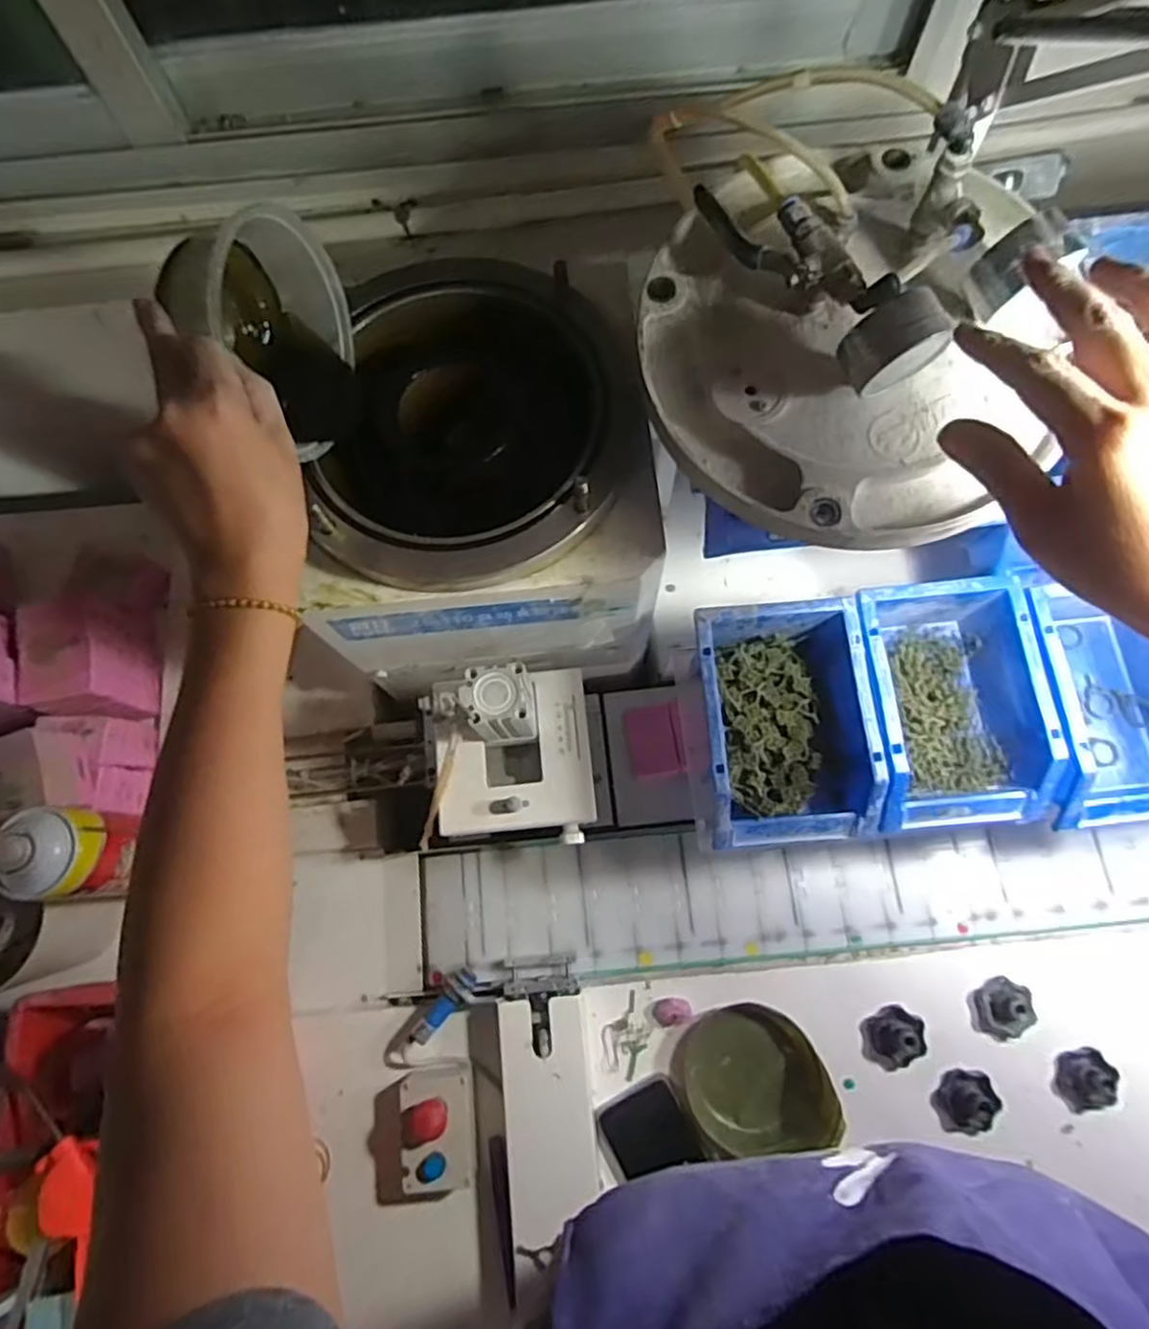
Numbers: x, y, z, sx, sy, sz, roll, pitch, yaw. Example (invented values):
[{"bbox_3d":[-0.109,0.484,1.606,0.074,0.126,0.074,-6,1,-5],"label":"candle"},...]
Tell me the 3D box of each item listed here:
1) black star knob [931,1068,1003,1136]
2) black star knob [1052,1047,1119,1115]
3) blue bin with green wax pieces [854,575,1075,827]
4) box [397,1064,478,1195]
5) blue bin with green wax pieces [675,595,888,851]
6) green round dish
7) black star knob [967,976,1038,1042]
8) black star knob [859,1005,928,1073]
[{"bbox_3d":[0.331,0.370,0.581,0.045,0.018,0.052,27,77,9],"label":"black star knob"},{"bbox_3d":[0.435,0.352,0.584,0.049,0.023,0.040,-41,77,-9],"label":"black star knob"},{"bbox_3d":[0.282,0.032,0.528,0.119,0.074,0.172,-6,74,0],"label":"blue bin with green wax pieces"},{"bbox_3d":[-0.114,0.391,0.579,0.062,0.062,0.087,-9,74,-1],"label":"box"},{"bbox_3d":[0.156,0.049,0.536,0.127,0.086,0.172,-5,74,0],"label":"blue bin with green wax pieces"},{"bbox_3d":[0.148,0.349,0.575,0.116,0.056,0.107,-1,74,2],"label":"green round dish"},{"bbox_3d":[0.374,0.300,0.597,0.053,0.035,0.045,-41,77,-9],"label":"black star knob"},{"bbox_3d":[0.276,0.322,0.593,0.044,0.026,0.050,30,77,10],"label":"black star knob"}]

